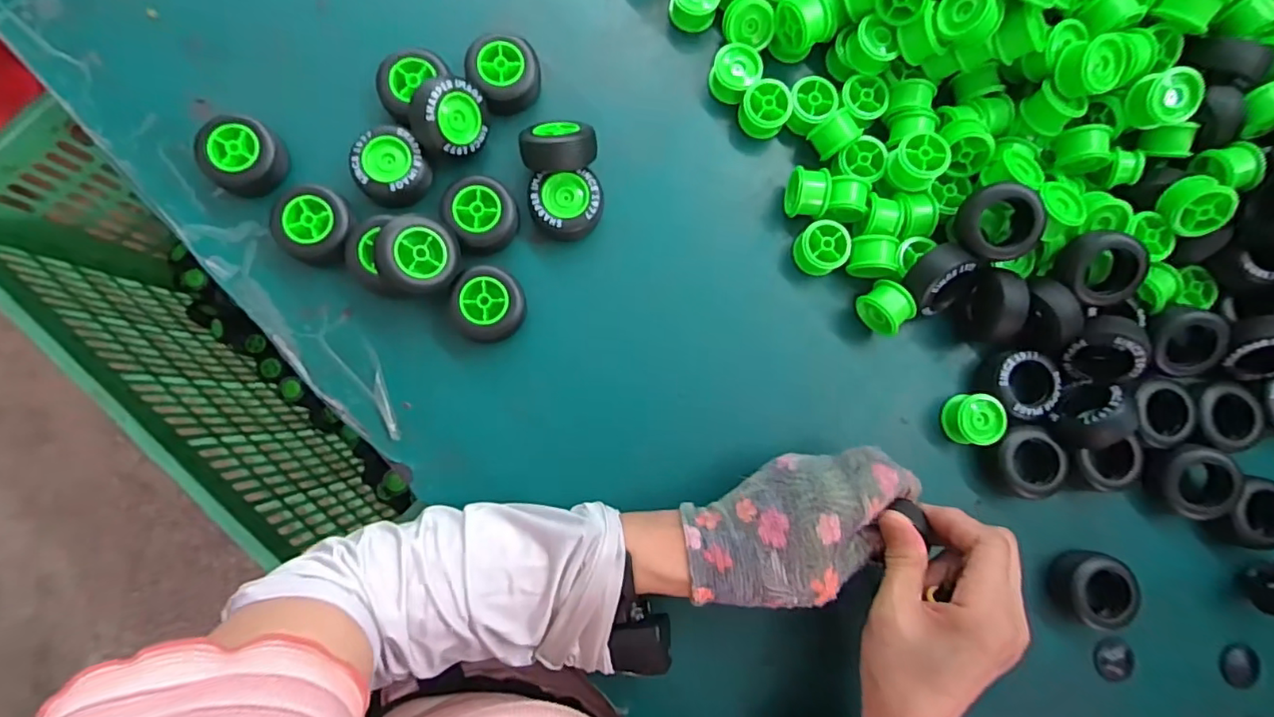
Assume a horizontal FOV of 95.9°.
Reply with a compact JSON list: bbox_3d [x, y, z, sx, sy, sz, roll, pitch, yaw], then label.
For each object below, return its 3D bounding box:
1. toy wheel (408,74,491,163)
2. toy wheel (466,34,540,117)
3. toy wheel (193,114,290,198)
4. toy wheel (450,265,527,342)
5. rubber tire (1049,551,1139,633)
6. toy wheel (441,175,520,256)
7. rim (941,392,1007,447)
[{"bbox_3d":[-0.118,-0.153,0.375,0.047,0.022,0.052,-41,133,-26],"label":"toy wheel"},{"bbox_3d":[-0.090,-0.193,0.394,0.046,0.023,0.048,0,85,-5],"label":"toy wheel"},{"bbox_3d":[-0.256,-0.131,0.374,0.047,0.027,0.043,0,85,-5],"label":"toy wheel"},{"bbox_3d":[-0.097,-0.035,0.380,0.044,0.023,0.047,0,85,-5],"label":"toy wheel"},{"bbox_3d":[0.311,0.158,0.389,0.042,0.025,0.045,0,85,-5],"label":"rubber tire"},{"bbox_3d":[-0.103,-0.096,0.383,0.045,0.024,0.049,0,85,-5],"label":"toy wheel"},{"bbox_3d":[0.231,0.042,0.394,0.030,0.025,0.034,4,84,-5],"label":"rim"}]

